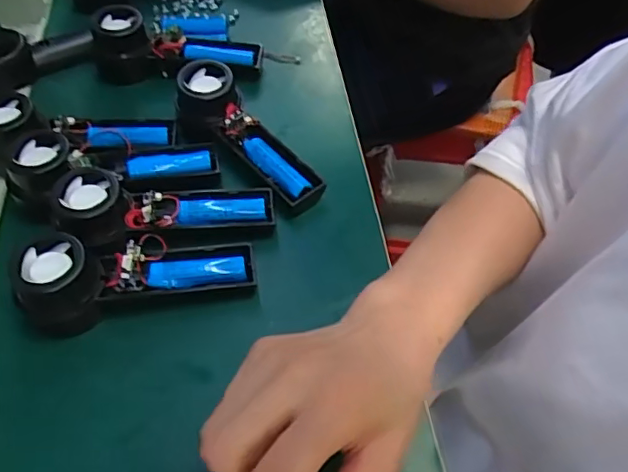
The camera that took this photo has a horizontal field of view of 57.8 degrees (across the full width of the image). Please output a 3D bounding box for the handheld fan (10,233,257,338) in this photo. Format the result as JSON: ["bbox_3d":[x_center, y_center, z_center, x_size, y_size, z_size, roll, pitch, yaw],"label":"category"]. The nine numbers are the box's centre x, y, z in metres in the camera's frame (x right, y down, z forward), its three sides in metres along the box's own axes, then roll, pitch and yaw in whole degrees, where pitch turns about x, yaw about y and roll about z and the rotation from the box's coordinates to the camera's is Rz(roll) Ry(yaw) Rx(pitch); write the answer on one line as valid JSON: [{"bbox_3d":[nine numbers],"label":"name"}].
[{"bbox_3d":[-0.120,0.023,0.394,0.151,0.044,0.059,-10,54,-8],"label":"handheld fan"}]

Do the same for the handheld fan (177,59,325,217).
[{"bbox_3d":[-0.061,-0.080,0.469,0.058,0.045,0.157,-31,59,-21],"label":"handheld fan"}]

